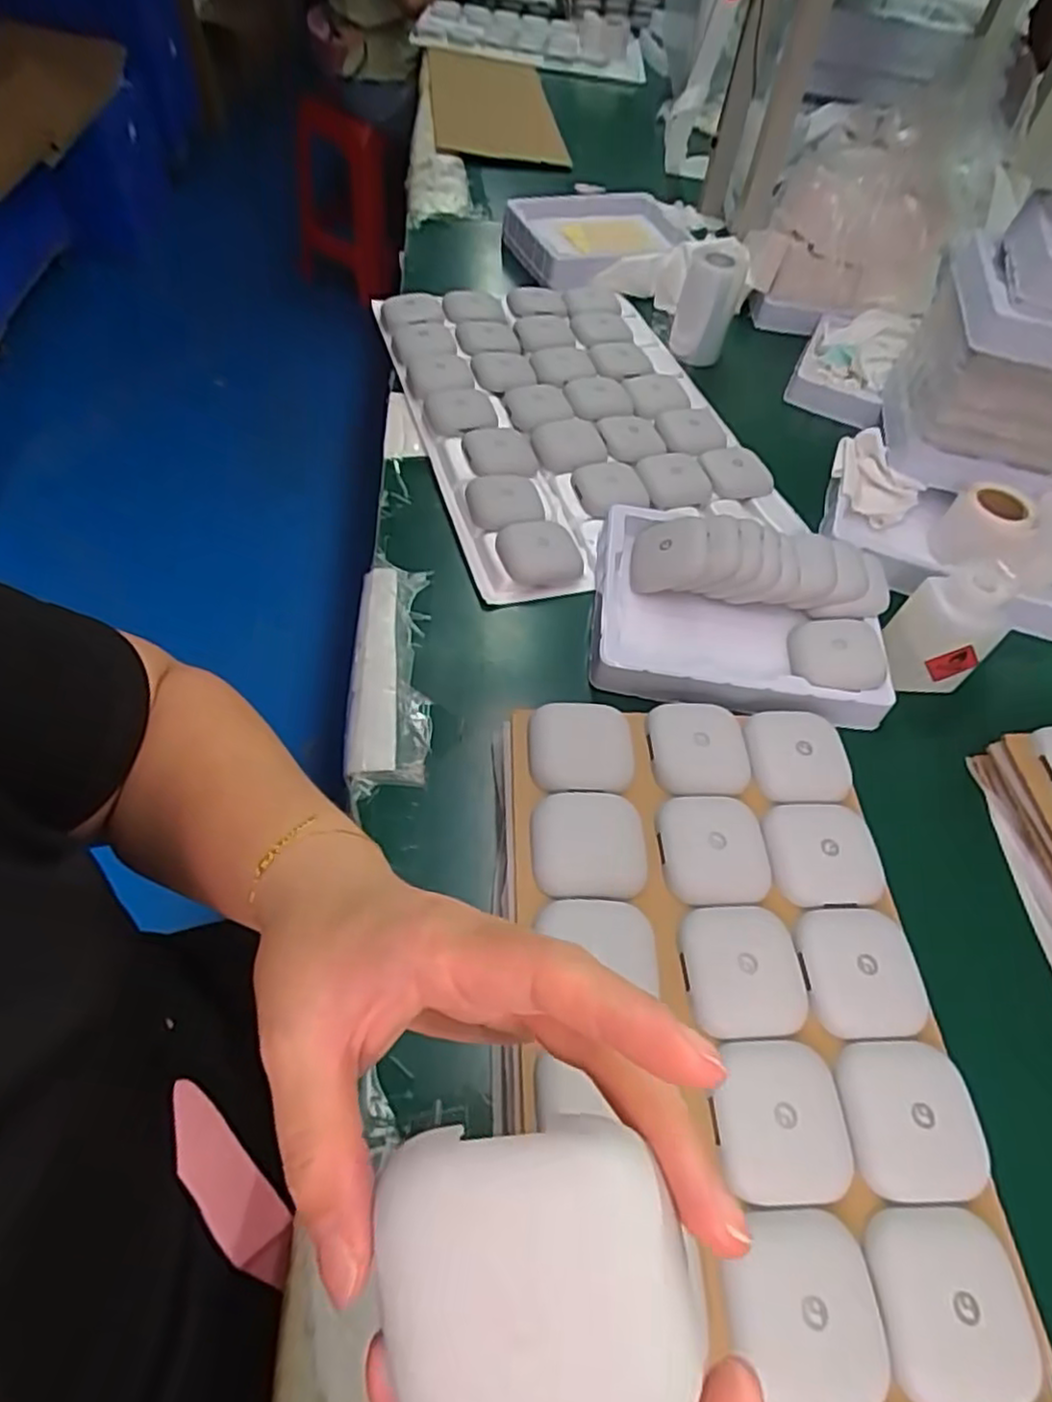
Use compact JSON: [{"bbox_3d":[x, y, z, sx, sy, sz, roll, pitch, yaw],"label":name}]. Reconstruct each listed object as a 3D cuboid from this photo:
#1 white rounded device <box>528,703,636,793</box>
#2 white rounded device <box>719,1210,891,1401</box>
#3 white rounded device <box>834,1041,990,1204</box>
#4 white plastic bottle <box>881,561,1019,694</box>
[{"bbox_3d":[0.035,0.028,0.439,0.065,0.013,0.063,3,54,-4],"label":"white rounded device"},{"bbox_3d":[0.114,0.252,0.289,0.062,0.012,0.064,3,54,-4],"label":"white rounded device"},{"bbox_3d":[0.187,0.200,0.335,0.063,0.011,0.065,4,54,-4],"label":"white rounded device"},{"bbox_3d":[0.312,-0.051,0.524,0.065,0.108,0.051,3,55,1],"label":"white plastic bottle"}]

